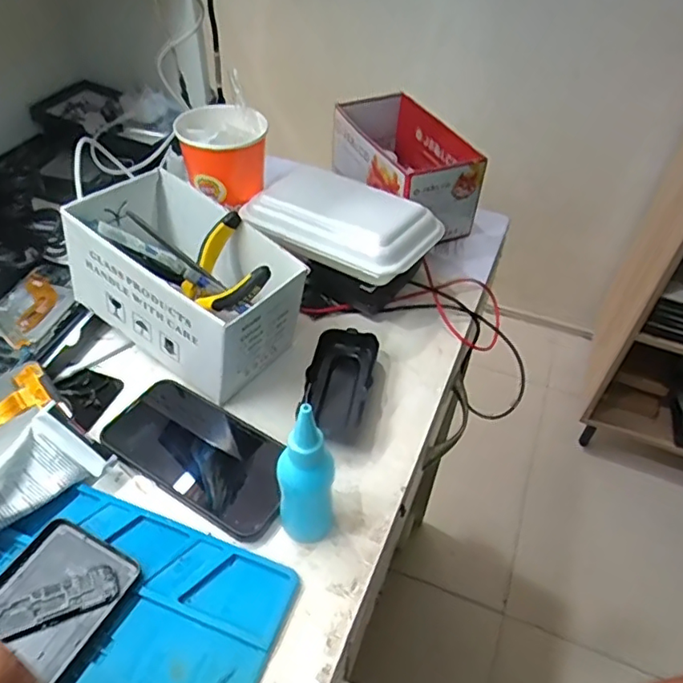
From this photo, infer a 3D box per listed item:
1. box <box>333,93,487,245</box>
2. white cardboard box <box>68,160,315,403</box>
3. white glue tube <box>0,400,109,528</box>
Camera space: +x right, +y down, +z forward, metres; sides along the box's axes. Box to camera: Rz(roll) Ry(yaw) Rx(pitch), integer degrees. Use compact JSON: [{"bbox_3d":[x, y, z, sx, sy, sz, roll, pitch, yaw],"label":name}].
[{"bbox_3d":[0.065,-0.206,0.659,0.100,0.086,0.202,-15,49,-18],"label":"box"},{"bbox_3d":[-0.129,-0.050,0.489,0.182,0.098,0.104,29,50,22],"label":"white cardboard box"},{"bbox_3d":[-0.228,0.098,0.383,0.132,0.045,0.048,-30,55,-29],"label":"white glue tube"}]

